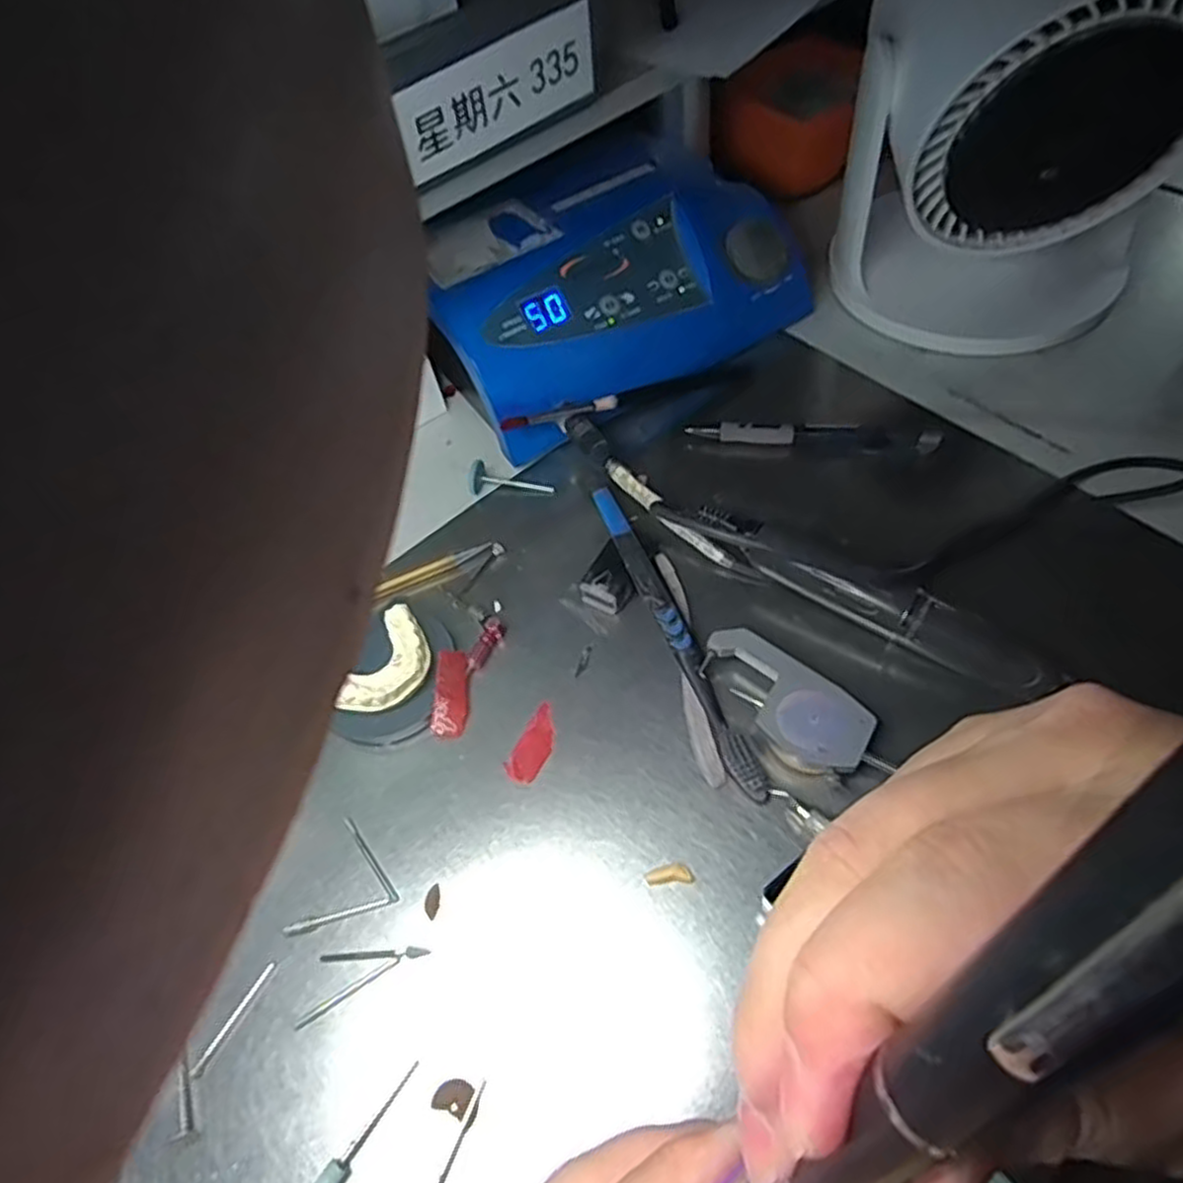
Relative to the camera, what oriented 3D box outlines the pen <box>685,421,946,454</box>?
[{"bbox_3d":[0.122,-0.086,0.420,0.130,0.017,0.012,6,57,12],"label":"pen"}]

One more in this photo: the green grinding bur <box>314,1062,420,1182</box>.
[{"bbox_3d":[-0.076,0.186,0.258,0.008,0.004,0.047,33,66,26],"label":"green grinding bur"}]

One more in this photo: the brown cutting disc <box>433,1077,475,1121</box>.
[{"bbox_3d":[-0.048,0.176,0.262,0.013,0.004,0.011,12,59,16],"label":"brown cutting disc"}]

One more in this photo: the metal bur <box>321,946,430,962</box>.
[{"bbox_3d":[-0.085,0.140,0.291,0.043,0.004,0.004,-6,55,4],"label":"metal bur"}]

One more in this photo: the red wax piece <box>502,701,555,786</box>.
[{"bbox_3d":[-0.024,0.067,0.334,0.016,0.004,0.036,21,62,21],"label":"red wax piece"}]

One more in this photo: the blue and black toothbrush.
[{"bbox_3d":[0.038,0.018,0.349,0.012,0.020,0.166,-22,56,-7],"label":"blue and black toothbrush"}]

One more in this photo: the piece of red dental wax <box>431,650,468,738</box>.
[{"bbox_3d":[-0.065,0.047,0.349,0.014,0.004,0.040,10,66,-21],"label":"piece of red dental wax"}]

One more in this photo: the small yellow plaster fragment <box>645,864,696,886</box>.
[{"bbox_3d":[0.031,0.111,0.297,0.019,0.004,0.007,-6,55,4],"label":"small yellow plaster fragment"}]

